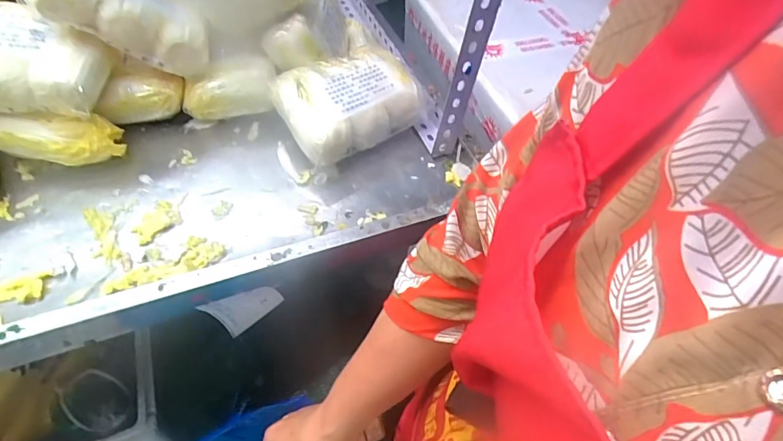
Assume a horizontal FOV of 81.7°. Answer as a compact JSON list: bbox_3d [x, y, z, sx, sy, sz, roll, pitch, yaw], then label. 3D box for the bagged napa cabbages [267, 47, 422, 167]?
[{"bbox_3d":[-0.061,-0.154,0.614,0.176,0.092,0.126,-32,60,-26],"label":"bagged napa cabbages"}]

